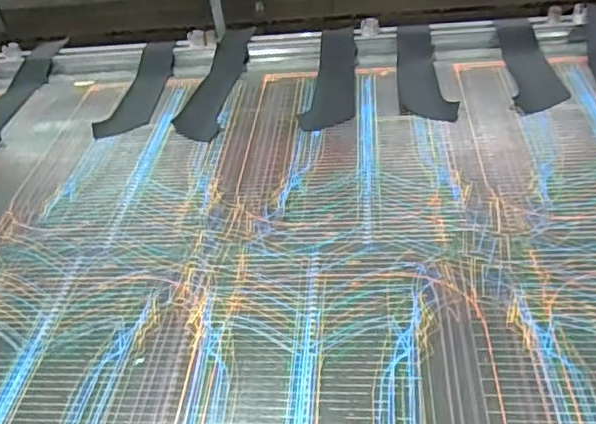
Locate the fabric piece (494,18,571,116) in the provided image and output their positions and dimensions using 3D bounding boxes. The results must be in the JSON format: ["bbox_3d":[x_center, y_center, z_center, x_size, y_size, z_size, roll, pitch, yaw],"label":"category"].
[{"bbox_3d":[0.447,-0.288,1.106,0.093,0.008,0.328,0,47,9],"label":"fabric piece"}]

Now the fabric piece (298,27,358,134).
[{"bbox_3d":[0.070,-0.272,1.147,0.093,0.022,0.353,1,42,9],"label":"fabric piece"}]

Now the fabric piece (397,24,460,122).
[{"bbox_3d":[0.248,-0.283,1.128,0.101,0.019,0.339,0,42,8],"label":"fabric piece"}]

